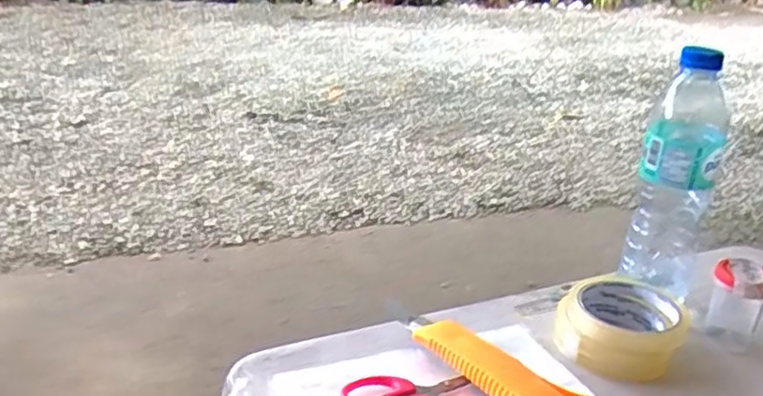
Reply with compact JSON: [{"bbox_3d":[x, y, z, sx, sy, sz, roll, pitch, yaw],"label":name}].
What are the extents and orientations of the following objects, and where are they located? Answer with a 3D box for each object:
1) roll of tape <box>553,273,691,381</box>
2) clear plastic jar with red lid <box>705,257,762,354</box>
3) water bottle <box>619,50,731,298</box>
[{"bbox_3d":[0.193,0.103,0.545,0.099,0.035,0.100,11,25,17],"label":"roll of tape"},{"bbox_3d":[0.290,0.087,0.549,0.040,0.069,0.036,19,28,31],"label":"clear plastic jar with red lid"},{"bbox_3d":[0.253,-0.016,0.575,0.062,0.202,0.052,16,27,26],"label":"water bottle"}]

